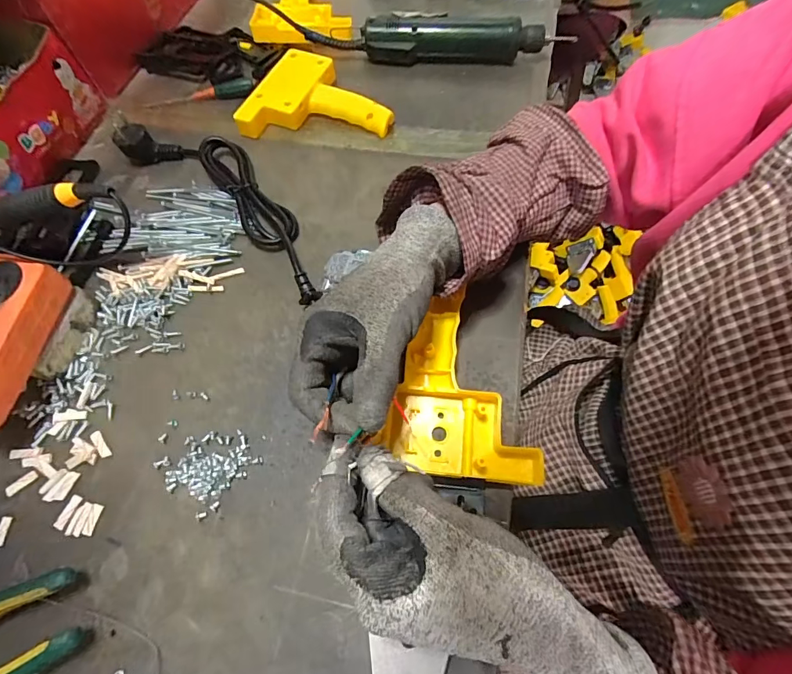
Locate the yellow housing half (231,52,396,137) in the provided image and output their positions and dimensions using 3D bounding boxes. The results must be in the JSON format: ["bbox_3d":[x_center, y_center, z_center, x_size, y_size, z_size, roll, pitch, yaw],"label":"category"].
[{"bbox_3d":[-0.085,-0.274,0.456,0.164,0.033,0.107,6,64,6],"label":"yellow housing half"}]

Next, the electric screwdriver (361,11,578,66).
[{"bbox_3d":[0.081,-0.357,0.486,0.235,0.045,0.035,1,64,3],"label":"electric screwdriver"}]

